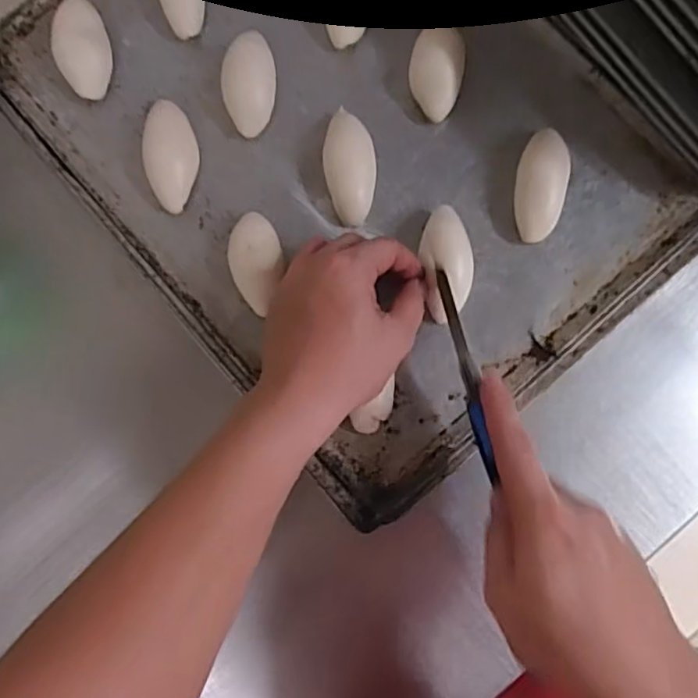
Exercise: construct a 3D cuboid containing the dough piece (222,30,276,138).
[{"bbox_3d":[-0.071,-0.192,0.444,0.036,0.034,0.069,-1,84,3],"label":"dough piece"}]

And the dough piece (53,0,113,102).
[{"bbox_3d":[-0.193,-0.218,0.445,0.033,0.029,0.066,-4,84,2],"label":"dough piece"}]

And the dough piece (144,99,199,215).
[{"bbox_3d":[-0.128,-0.139,0.442,0.035,0.020,0.079,-3,84,2],"label":"dough piece"}]

